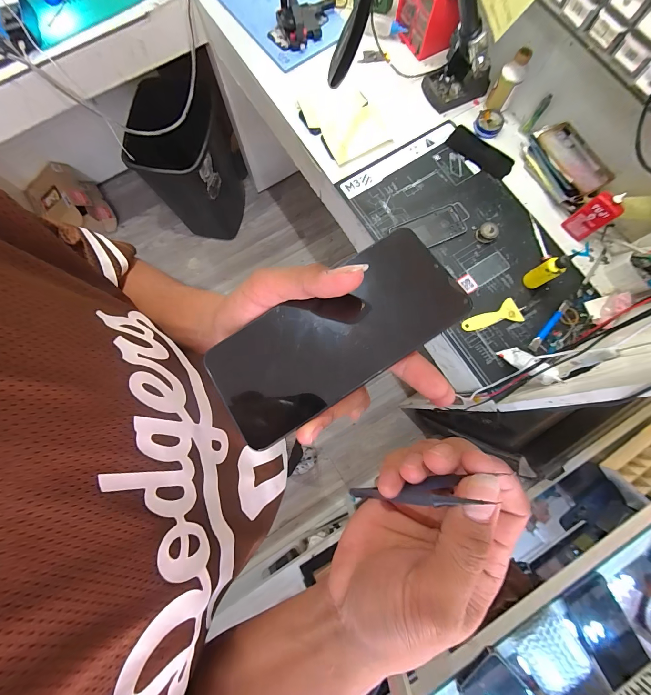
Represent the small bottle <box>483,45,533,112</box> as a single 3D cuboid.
[{"bbox_3d":[0.404,-0.587,0.652,0.052,0.104,0.033,36,82,7],"label":"small bottle"}]

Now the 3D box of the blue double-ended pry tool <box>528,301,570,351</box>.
[{"bbox_3d":[0.457,-0.045,0.603,0.017,0.007,0.129,40,82,7],"label":"blue double-ended pry tool"}]

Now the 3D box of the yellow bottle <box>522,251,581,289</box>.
[{"bbox_3d":[0.440,-0.151,0.588,0.031,0.106,0.037,-31,81,-5],"label":"yellow bottle"}]

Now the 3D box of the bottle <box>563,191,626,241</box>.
[{"bbox_3d":[0.542,-0.266,0.599,0.020,0.105,0.054,-29,81,-5],"label":"bottle"}]

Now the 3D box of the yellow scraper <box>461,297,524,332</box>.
[{"bbox_3d":[0.346,-0.060,0.619,0.121,0.008,0.051,-20,80,-3],"label":"yellow scraper"}]

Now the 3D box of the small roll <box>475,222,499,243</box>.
[{"bbox_3d":[0.352,-0.250,0.644,0.042,0.025,0.038,-40,82,-7],"label":"small roll"}]

